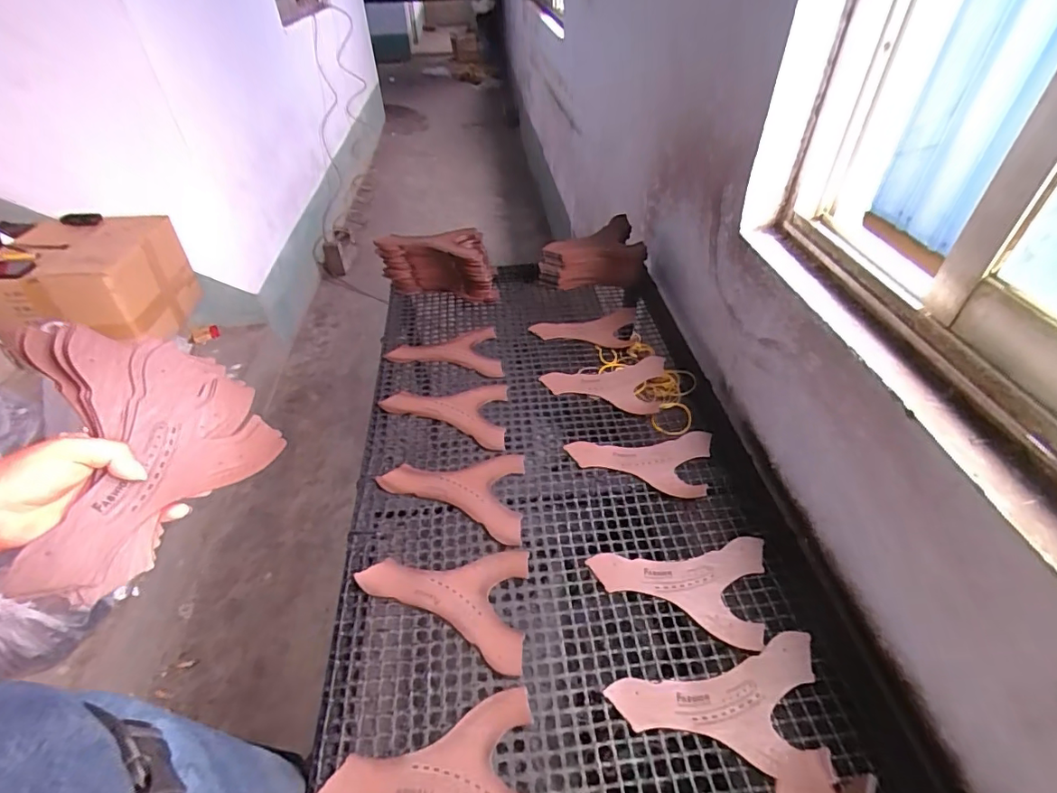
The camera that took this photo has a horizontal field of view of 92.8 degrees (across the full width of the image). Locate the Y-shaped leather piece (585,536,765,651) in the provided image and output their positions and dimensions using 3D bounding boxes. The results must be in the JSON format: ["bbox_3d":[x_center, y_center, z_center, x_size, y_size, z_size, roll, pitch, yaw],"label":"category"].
[{"bbox_3d":[0.190,0.224,0.647,0.208,0.010,0.143,12,45,13],"label":"Y-shaped leather piece"}]

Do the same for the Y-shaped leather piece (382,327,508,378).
[{"bbox_3d":[-0.162,-0.072,0.963,0.210,0.016,0.132,-8,44,-7],"label":"Y-shaped leather piece"}]

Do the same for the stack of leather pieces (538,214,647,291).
[{"bbox_3d":[0.138,-0.317,1.142,0.229,0.115,0.139,-4,43,-2],"label":"stack of leather pieces"}]

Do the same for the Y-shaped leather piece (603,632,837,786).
[{"bbox_3d":[0.199,0.319,0.542,0.212,0.013,0.130,2,47,9],"label":"Y-shaped leather piece"}]

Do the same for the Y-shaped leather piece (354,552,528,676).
[{"bbox_3d":[-0.109,0.255,0.619,0.206,0.010,0.141,2,43,3],"label":"Y-shaped leather piece"}]

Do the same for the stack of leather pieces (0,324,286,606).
[{"bbox_3d":[-0.332,0.050,0.454,0.180,0.034,0.222,2,72,-41],"label":"stack of leather pieces"}]

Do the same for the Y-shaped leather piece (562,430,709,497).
[{"bbox_3d":[0.172,0.086,0.786,0.209,0.007,0.129,11,45,12],"label":"Y-shaped leather piece"}]

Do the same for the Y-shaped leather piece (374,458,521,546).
[{"bbox_3d":[-0.114,0.147,0.736,0.208,0.007,0.144,0,49,2],"label":"Y-shaped leather piece"}]

